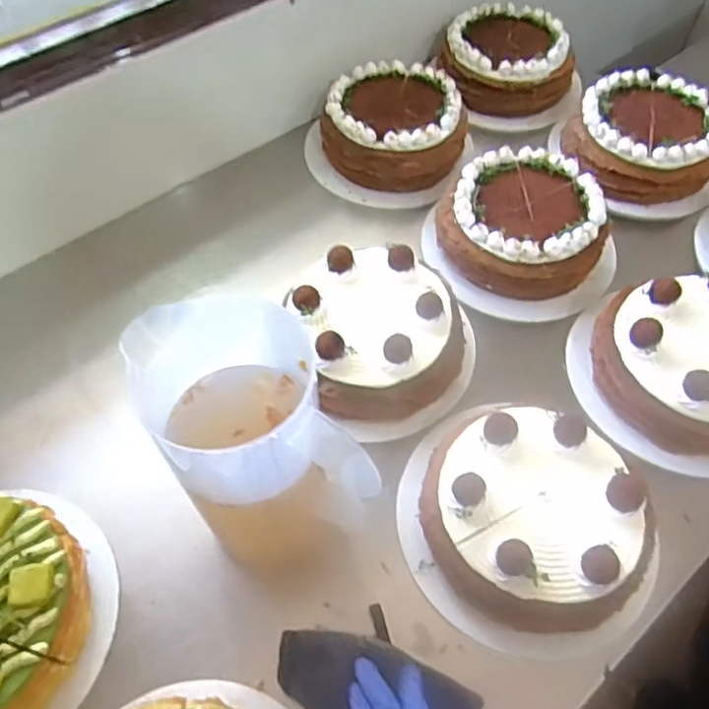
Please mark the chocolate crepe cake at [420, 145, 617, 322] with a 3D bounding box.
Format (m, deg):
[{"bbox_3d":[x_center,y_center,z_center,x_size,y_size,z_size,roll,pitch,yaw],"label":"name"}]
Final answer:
[{"bbox_3d":[0.187,-0.129,0.670,0.168,0.086,0.179,0,57,1],"label":"chocolate crepe cake"}]

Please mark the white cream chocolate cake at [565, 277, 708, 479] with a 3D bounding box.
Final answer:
[{"bbox_3d":[0.310,0.016,0.560,0.179,0.075,0.175,0,57,1],"label":"white cream chocolate cake"}]

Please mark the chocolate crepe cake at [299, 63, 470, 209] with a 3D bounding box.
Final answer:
[{"bbox_3d":[0.041,-0.275,0.754,0.196,0.072,0.183,0,57,1],"label":"chocolate crepe cake"}]

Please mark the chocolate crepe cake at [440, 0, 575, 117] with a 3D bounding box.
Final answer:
[{"bbox_3d":[0.206,-0.407,0.836,0.189,0.063,0.163,15,59,10],"label":"chocolate crepe cake"}]

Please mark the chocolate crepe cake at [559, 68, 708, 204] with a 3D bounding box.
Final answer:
[{"bbox_3d":[0.350,-0.265,0.738,0.163,0.058,0.172,-6,58,-3],"label":"chocolate crepe cake"}]

